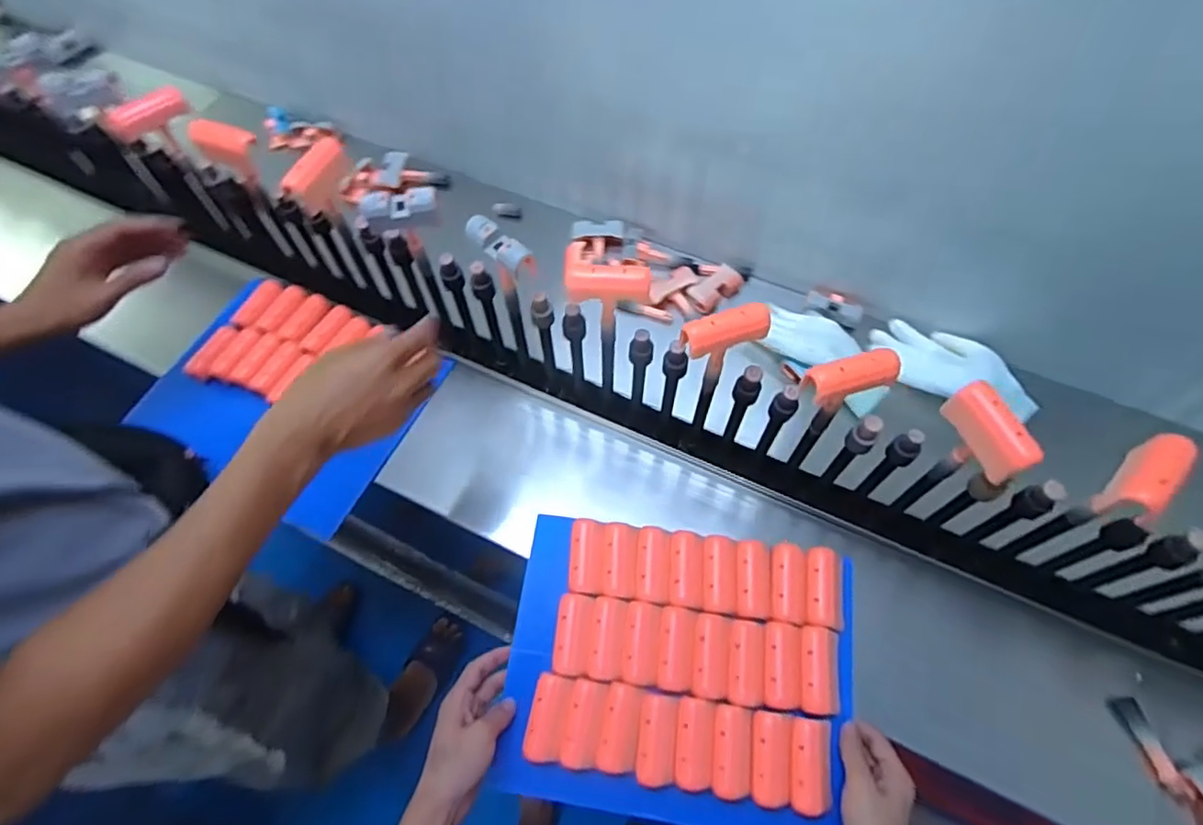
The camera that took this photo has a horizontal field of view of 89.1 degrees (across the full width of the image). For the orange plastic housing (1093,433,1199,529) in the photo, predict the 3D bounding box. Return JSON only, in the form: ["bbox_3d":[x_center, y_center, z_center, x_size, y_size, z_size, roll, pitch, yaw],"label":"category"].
[{"bbox_3d":[0.418,0.048,0.467,0.030,0.053,0.072,31,67,17],"label":"orange plastic housing"}]

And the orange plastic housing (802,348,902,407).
[{"bbox_3d":[0.208,-0.029,0.509,0.083,0.023,0.031,-14,62,-6],"label":"orange plastic housing"}]

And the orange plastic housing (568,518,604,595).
[{"bbox_3d":[-0.016,0.149,0.637,0.034,0.018,0.076,3,62,4],"label":"orange plastic housing"}]

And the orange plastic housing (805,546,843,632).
[{"bbox_3d":[0.225,0.176,0.615,0.039,0.016,0.077,8,62,6],"label":"orange plastic housing"}]

